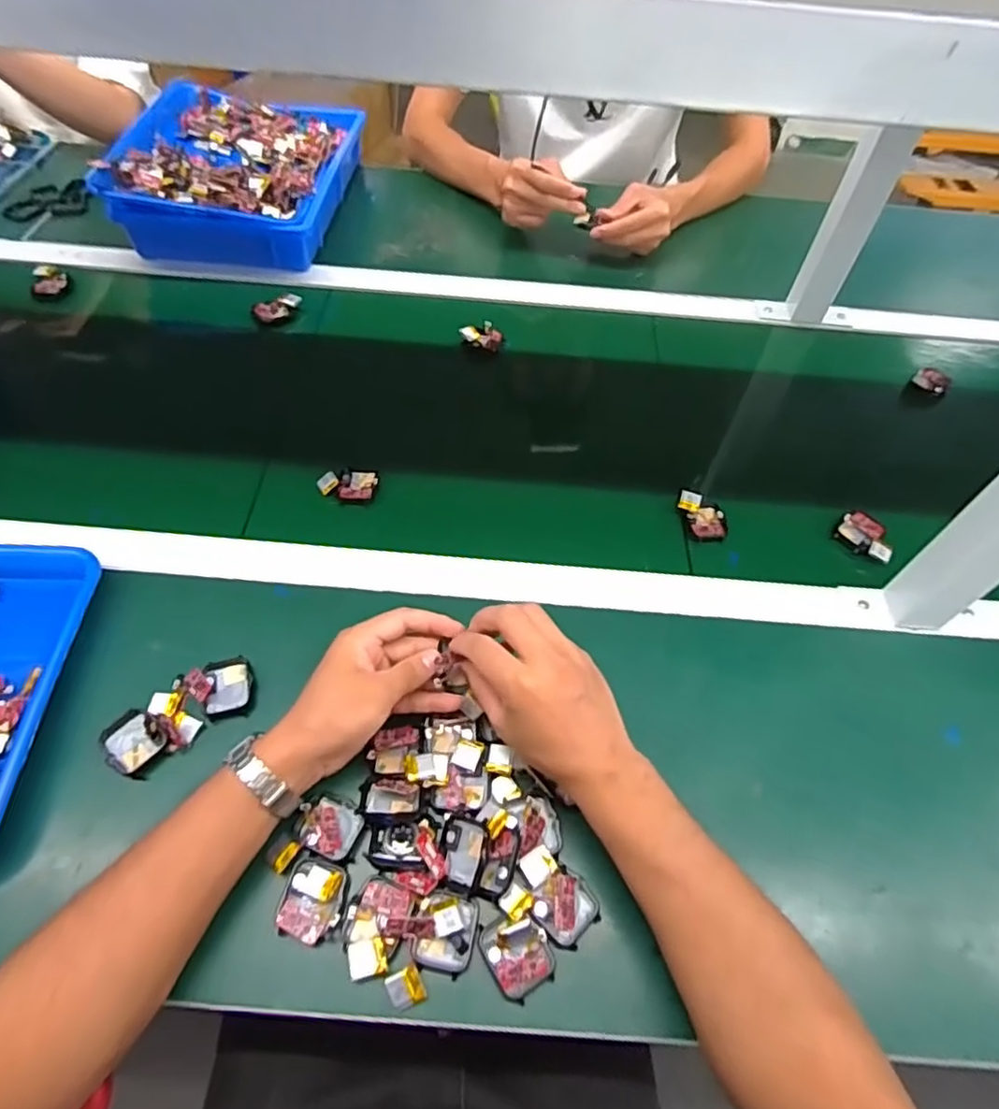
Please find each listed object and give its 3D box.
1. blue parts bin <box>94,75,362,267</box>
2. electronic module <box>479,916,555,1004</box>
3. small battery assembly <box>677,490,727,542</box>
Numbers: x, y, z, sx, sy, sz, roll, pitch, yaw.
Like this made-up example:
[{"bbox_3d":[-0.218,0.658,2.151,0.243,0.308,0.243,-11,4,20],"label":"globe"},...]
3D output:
[{"bbox_3d":[-0.351,-0.526,0.874,0.261,0.088,0.322,6,55,1],"label":"blue parts bin"},{"bbox_3d":[0.012,0.249,0.400,0.037,0.012,0.045,-28,62,-21],"label":"electronic module"},{"bbox_3d":[0.194,-0.036,0.613,0.048,0.013,0.047,17,56,8],"label":"small battery assembly"}]

